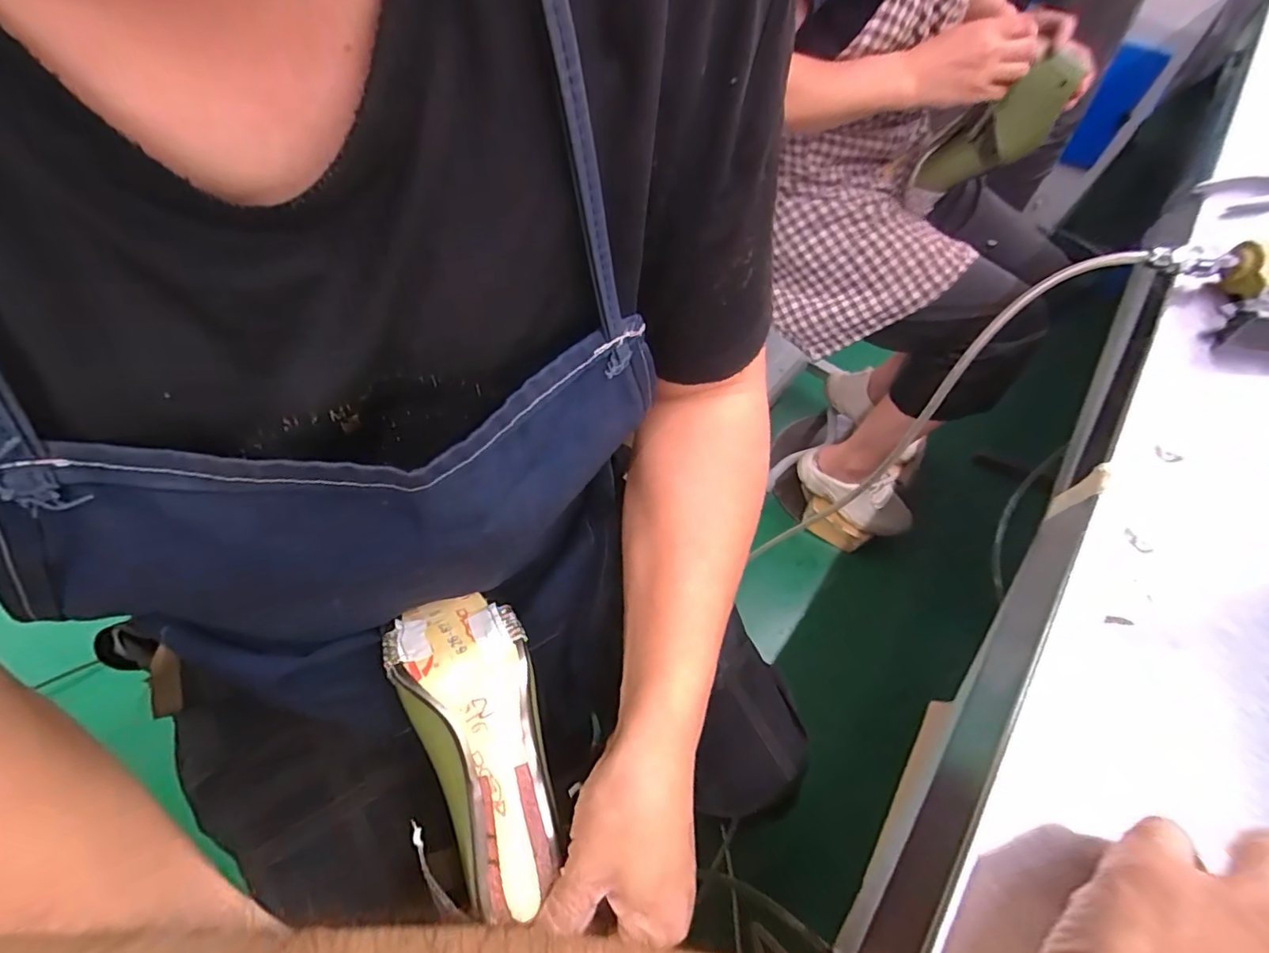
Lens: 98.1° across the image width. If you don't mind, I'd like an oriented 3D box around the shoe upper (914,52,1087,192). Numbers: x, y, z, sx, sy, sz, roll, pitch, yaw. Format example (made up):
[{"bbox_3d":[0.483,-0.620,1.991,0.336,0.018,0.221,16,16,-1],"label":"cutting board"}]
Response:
[{"bbox_3d":[0.462,-0.433,0.706,0.074,0.182,0.060,45,60,-9],"label":"shoe upper"}]

